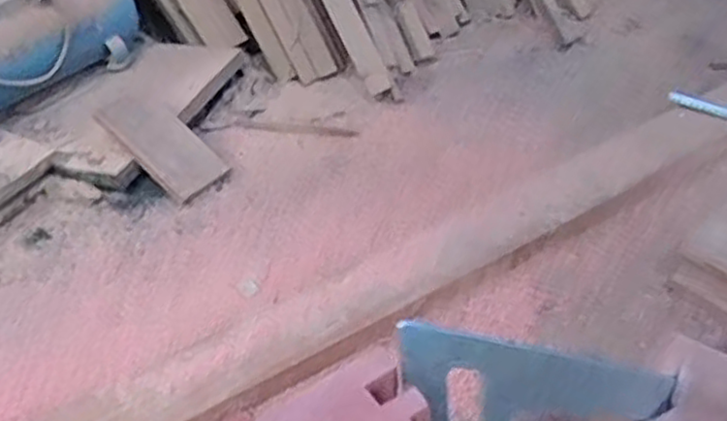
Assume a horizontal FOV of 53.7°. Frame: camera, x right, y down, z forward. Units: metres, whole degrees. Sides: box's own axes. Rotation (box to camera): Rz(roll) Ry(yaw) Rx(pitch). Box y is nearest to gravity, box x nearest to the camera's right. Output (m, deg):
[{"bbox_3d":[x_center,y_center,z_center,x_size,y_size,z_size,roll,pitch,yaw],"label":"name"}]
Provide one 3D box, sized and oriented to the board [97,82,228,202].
[{"bbox_3d":[-0.333,-0.114,1.189,0.213,0.015,0.108,44,53,4],"label":"board"}]

